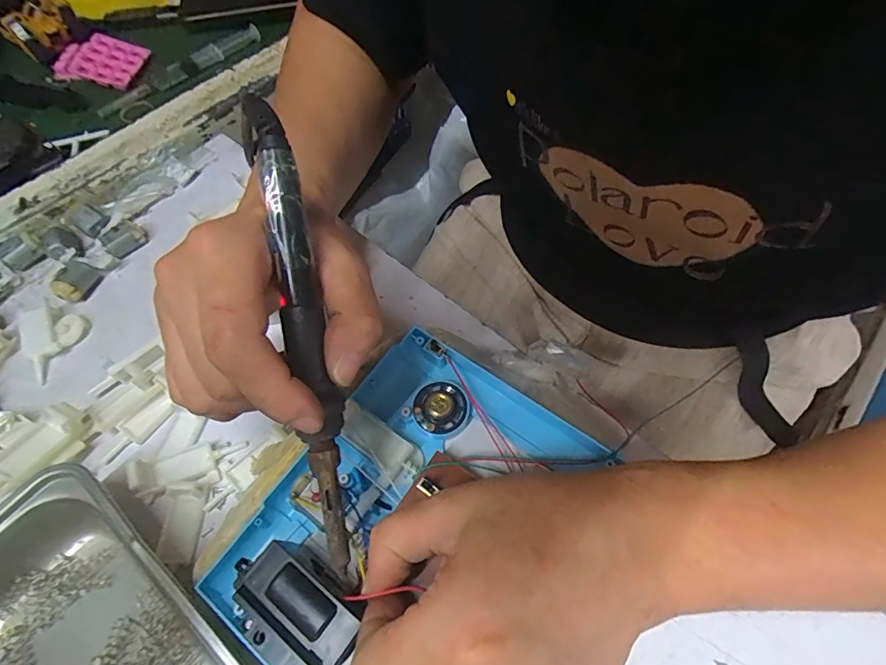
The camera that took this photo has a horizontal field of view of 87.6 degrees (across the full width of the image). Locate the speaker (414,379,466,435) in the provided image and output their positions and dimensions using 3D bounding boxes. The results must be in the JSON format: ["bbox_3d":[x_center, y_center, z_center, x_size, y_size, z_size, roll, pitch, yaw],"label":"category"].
[{"bbox_3d":[-0.002,0.038,0.244,0.027,0.013,0.029,-6,61,-3],"label":"speaker"}]

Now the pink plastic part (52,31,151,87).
[{"bbox_3d":[-0.338,-0.269,0.453,0.079,0.016,0.059,15,63,8],"label":"pink plastic part"}]

